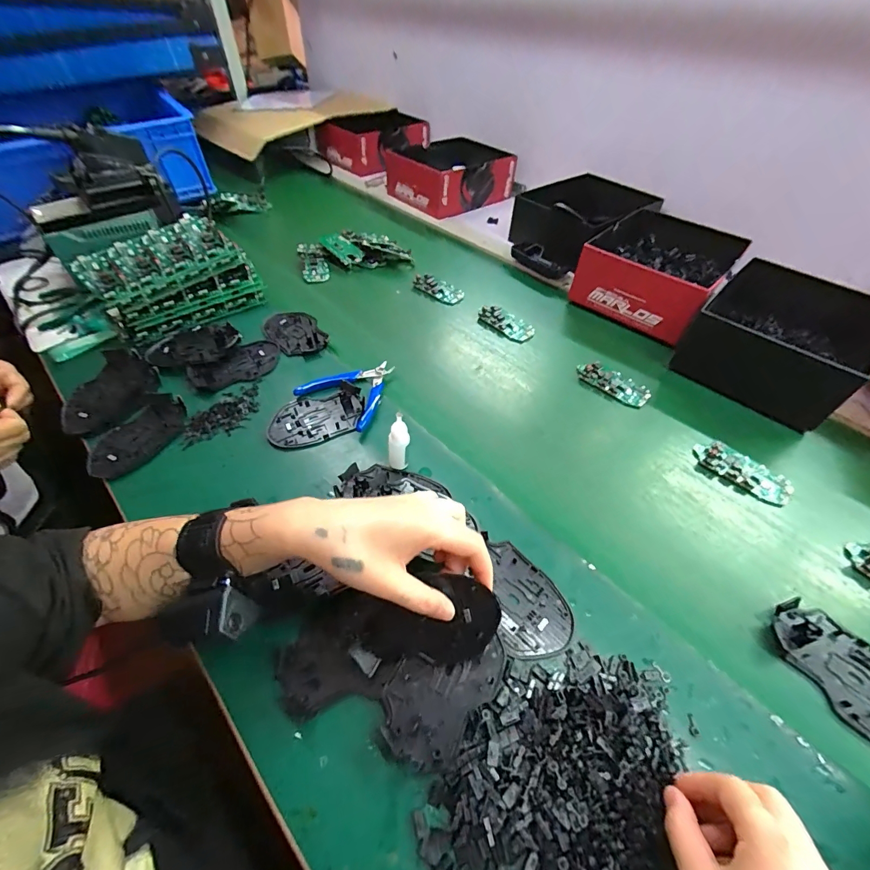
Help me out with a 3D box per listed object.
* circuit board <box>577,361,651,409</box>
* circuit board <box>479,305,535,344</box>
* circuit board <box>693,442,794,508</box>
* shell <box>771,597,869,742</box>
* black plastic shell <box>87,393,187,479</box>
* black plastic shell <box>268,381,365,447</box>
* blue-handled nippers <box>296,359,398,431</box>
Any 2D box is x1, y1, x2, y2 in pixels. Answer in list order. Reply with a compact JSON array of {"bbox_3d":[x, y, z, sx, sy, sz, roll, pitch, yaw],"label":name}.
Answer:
[{"bbox_3d":[0.240,-0.071,0.544,0.095,0.017,0.043,31,56,23],"label":"circuit board"},{"bbox_3d":[0.114,-0.176,0.631,0.044,0.017,0.090,-36,59,-27],"label":"circuit board"},{"bbox_3d":[0.347,0.041,0.455,0.099,0.011,0.043,35,57,25],"label":"circuit board"},{"bbox_3d":[0.337,0.192,0.327,0.074,0.010,0.111,-33,58,-25],"label":"shell"},{"bbox_3d":[-0.342,-0.001,0.465,0.071,0.015,0.115,23,53,17],"label":"black plastic shell"},{"bbox_3d":[-0.142,-0.021,0.484,0.114,0.012,0.073,-21,53,-18],"label":"black plastic shell"},{"bbox_3d":[-0.101,-0.064,0.516,0.111,0.017,0.113,28,55,21],"label":"blue-handled nippers"}]

